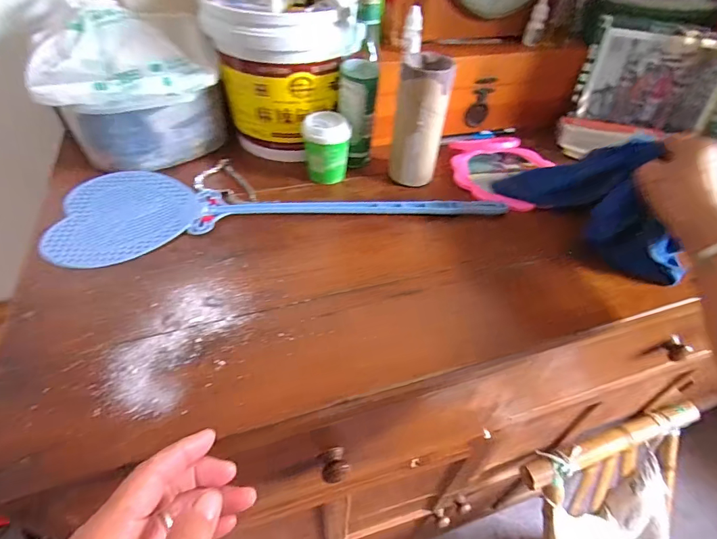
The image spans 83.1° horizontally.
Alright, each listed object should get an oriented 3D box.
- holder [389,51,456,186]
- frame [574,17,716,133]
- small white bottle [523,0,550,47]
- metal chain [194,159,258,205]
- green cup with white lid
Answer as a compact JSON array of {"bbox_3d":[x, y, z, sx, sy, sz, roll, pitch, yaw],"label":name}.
[{"bbox_3d":[0.074,-0.177,0.493,0.060,0.142,0.053,8,46,4],"label":"holder"},{"bbox_3d":[0.418,-0.267,0.572,0.183,0.127,0.025,11,47,7],"label":"frame"},{"bbox_3d":[0.244,-0.338,0.552,0.019,0.055,0.016,31,52,24],"label":"small white bottle"},{"bbox_3d":[-0.171,-0.106,0.506,0.059,0.006,0.095,-25,52,-24],"label":"metal chain"},{"bbox_3d":[-0.040,-0.147,0.508,0.055,0.080,0.047,1,46,-3],"label":"green cup with white lid"}]

